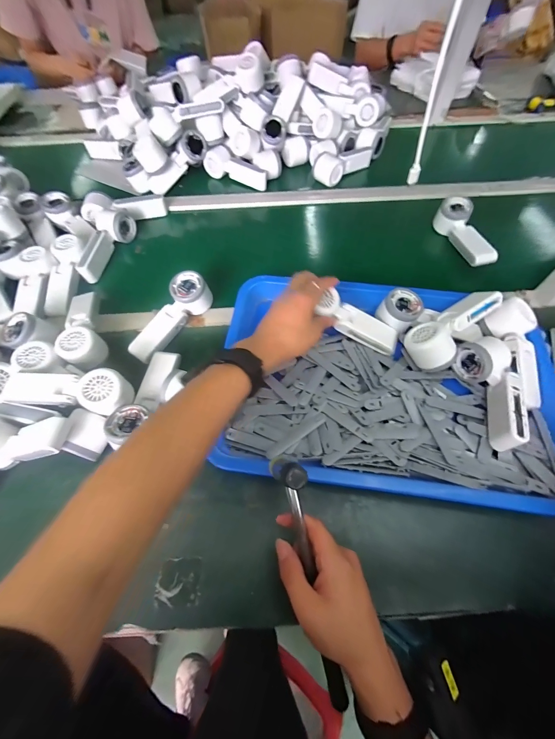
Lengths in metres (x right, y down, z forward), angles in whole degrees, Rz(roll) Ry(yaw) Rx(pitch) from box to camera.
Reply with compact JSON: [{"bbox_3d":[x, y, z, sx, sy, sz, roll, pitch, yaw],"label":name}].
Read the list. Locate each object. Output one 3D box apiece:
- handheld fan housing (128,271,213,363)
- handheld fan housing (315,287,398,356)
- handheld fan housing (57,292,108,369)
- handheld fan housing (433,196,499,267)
[{"bbox_3d":[-0.176,-0.084,0.487,0.057,0.049,0.166,33,80,18],"label":"handheld fan housing"},{"bbox_3d":[0.121,-0.069,0.455,0.139,0.034,0.040,30,62,-15],"label":"handheld fan housing"},{"bbox_3d":[-0.320,-0.066,0.482,0.061,0.054,0.158,-23,62,-11],"label":"handheld fan housing"},{"bbox_3d":[0.371,-0.263,0.573,0.057,0.047,0.163,-11,61,-5],"label":"handheld fan housing"}]

